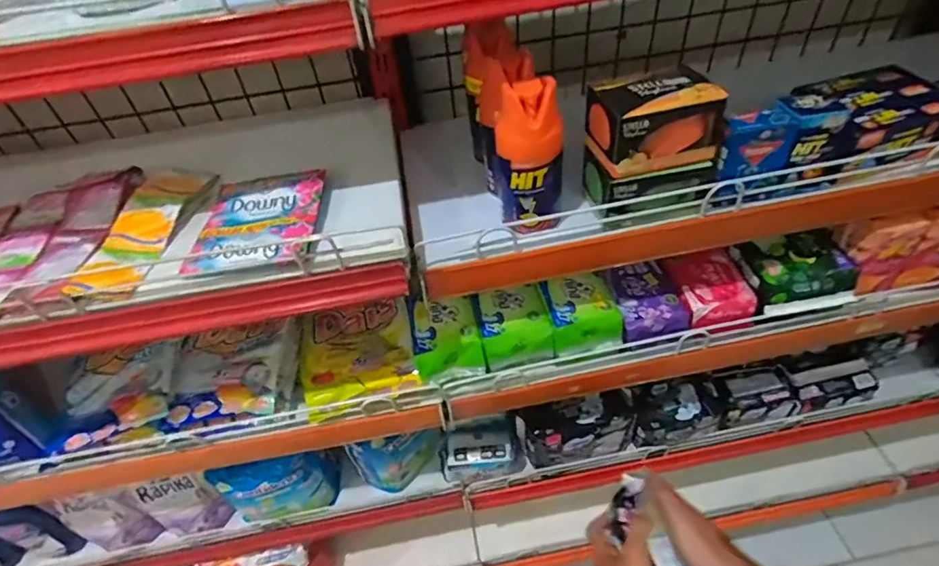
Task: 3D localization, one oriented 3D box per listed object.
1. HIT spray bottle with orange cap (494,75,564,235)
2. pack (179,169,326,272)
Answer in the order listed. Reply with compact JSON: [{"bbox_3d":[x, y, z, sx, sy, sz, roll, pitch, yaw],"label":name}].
[{"bbox_3d":[0.057,-0.125,0.499,0.063,0.134,0.075,0,46,6],"label":"HIT spray bottle with orange cap"},{"bbox_3d":[-0.207,-0.066,0.506,0.121,0.014,0.136,-9,46,5],"label":"pack"}]

